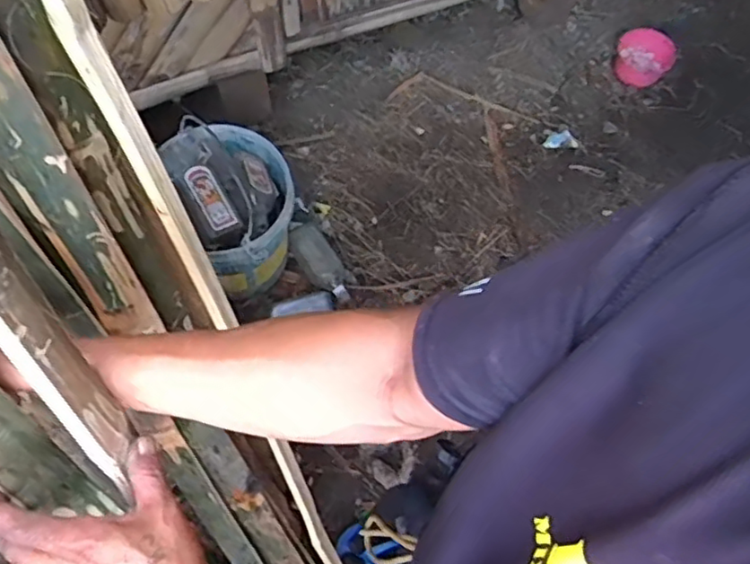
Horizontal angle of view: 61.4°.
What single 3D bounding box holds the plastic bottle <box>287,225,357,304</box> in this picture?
[{"bbox_3d":[-0.131,-0.049,1.567,0.098,0.056,0.230,-32,72,-15],"label":"plastic bottle"}]

